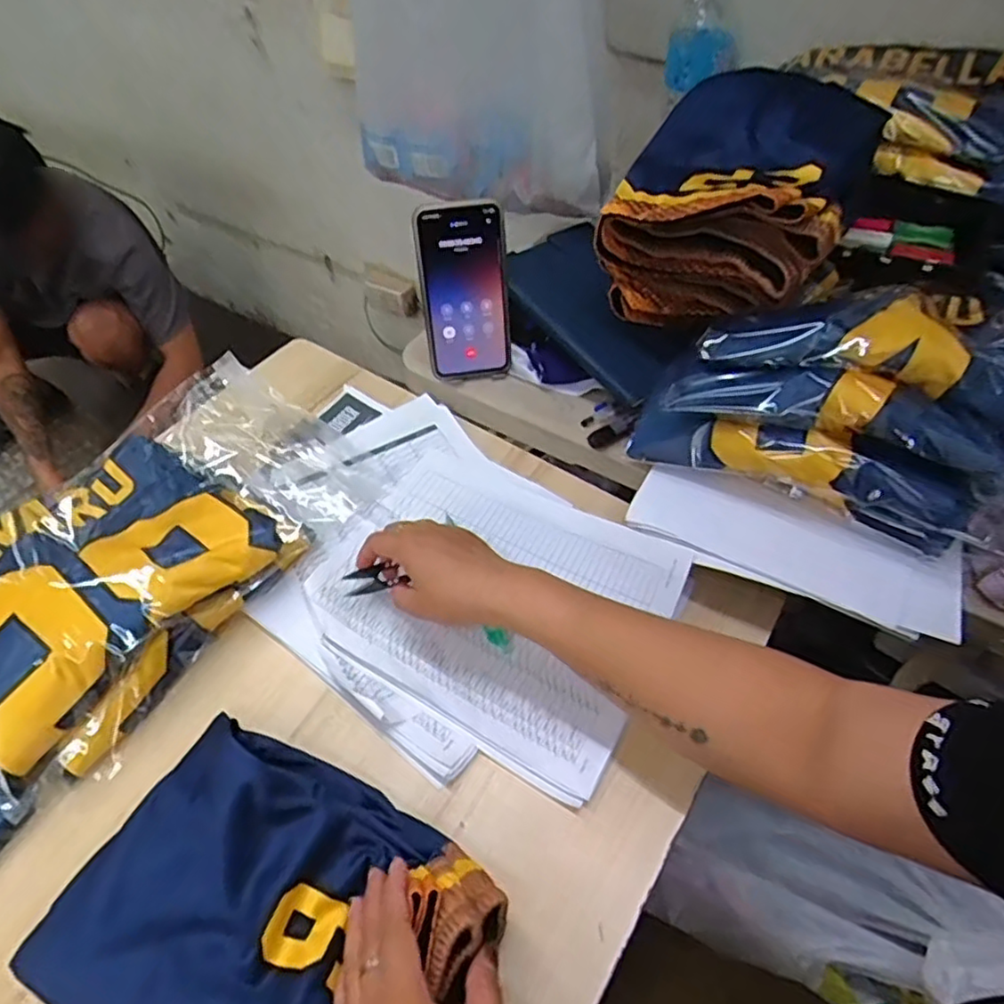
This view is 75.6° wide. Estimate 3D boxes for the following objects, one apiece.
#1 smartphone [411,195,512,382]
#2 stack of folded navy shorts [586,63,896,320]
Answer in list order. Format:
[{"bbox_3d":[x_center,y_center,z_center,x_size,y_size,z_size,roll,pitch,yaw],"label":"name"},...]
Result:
[{"bbox_3d":[-0.035,-0.202,0.627,0.084,0.169,0.013,-10,36,-7],"label":"smartphone"},{"bbox_3d":[0.221,-0.277,0.616,0.196,0.159,0.249,21,53,20],"label":"stack of folded navy shorts"}]

